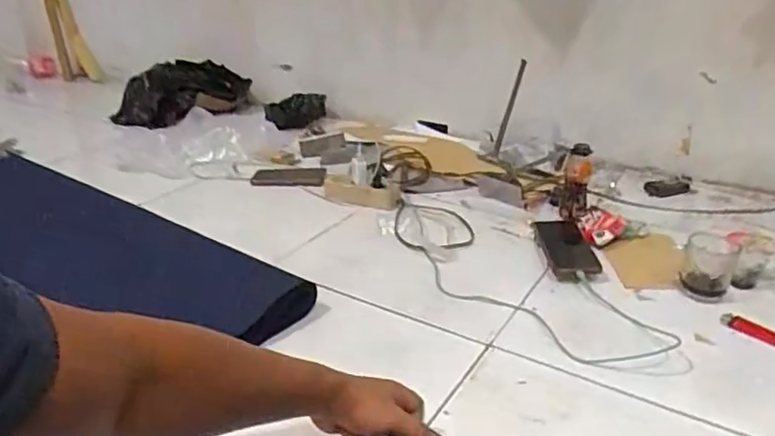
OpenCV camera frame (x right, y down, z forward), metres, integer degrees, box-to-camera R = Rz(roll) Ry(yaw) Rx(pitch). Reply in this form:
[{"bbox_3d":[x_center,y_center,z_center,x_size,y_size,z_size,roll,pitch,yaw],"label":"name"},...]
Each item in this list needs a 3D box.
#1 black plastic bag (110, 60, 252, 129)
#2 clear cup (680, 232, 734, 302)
[{"bbox_3d":[-0.624,-0.382,1.817,0.402,0.123,0.250,-8,27,-16],"label":"black plastic bag"},{"bbox_3d":[0.489,0.073,0.915,0.067,0.075,0.077,2,26,6],"label":"clear cup"}]

